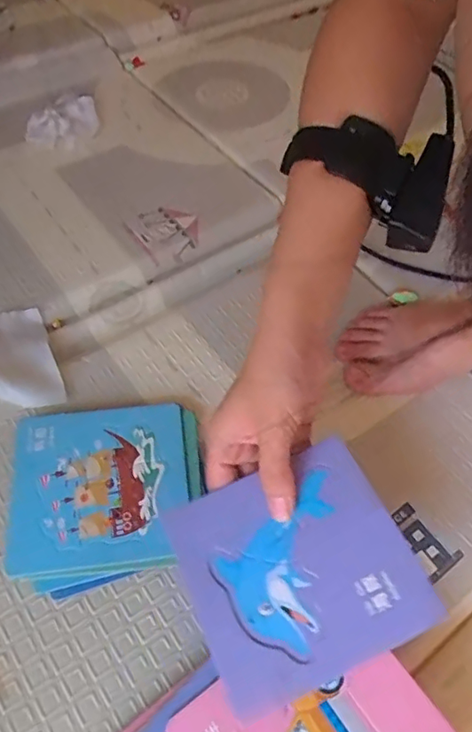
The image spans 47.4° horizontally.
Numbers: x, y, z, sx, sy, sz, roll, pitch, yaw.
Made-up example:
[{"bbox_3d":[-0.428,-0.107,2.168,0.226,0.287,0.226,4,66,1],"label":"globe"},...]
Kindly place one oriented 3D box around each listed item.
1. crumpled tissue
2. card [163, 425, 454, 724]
[{"bbox_3d":[-0.198,-0.292,0.636,0.059,0.020,0.099,23,57,12],"label":"crumpled tissue"},{"bbox_3d":[0.035,0.114,0.310,0.124,0.005,0.116,-23,59,-8],"label":"card"}]

